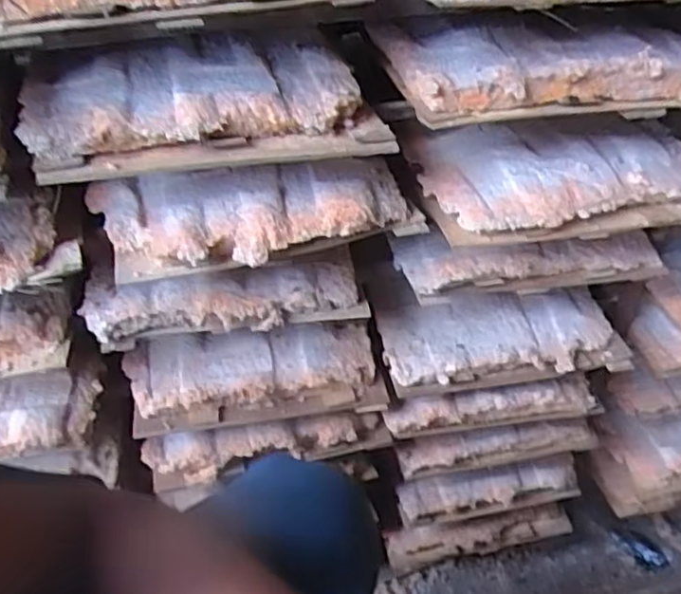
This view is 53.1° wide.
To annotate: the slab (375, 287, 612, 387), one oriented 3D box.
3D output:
[{"bbox_3d":[0.146,0.031,0.631,0.209,0.026,0.096,-9,42,-7],"label":"slab"}]

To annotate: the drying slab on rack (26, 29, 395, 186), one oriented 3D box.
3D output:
[{"bbox_3d":[-0.088,-0.130,0.451,0.214,0.045,0.107,-10,42,-8],"label":"drying slab on rack"}]

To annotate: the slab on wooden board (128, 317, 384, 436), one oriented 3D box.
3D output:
[{"bbox_3d":[-0.076,0.068,0.609,0.217,0.049,0.071,-8,42,-6],"label":"slab on wooden board"}]

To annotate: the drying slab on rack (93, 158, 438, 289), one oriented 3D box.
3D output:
[{"bbox_3d":[-0.058,-0.059,0.488,0.222,0.041,0.086,-10,42,-8],"label":"drying slab on rack"}]

